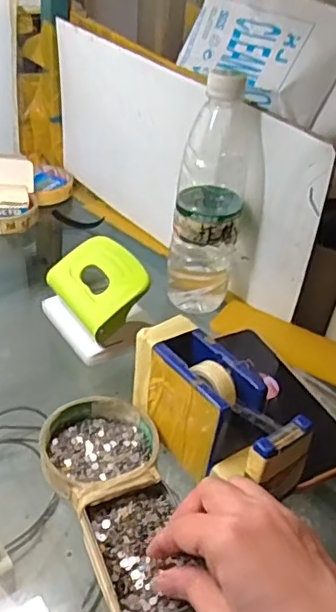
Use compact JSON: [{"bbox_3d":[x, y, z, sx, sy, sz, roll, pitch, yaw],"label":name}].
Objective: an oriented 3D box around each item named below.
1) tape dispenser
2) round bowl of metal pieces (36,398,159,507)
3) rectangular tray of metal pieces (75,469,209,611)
[{"bbox_3d":[0.030,0.080,0.405,0.053,0.081,0.135,-21,44,-33],"label":"tape dispenser"},{"bbox_3d":[-0.049,0.103,0.413,0.081,0.020,0.083,4,35,-3],"label":"round bowl of metal pieces"},{"bbox_3d":[-0.015,0.150,0.354,0.065,0.020,0.093,-7,38,-21],"label":"rectangular tray of metal pieces"}]

